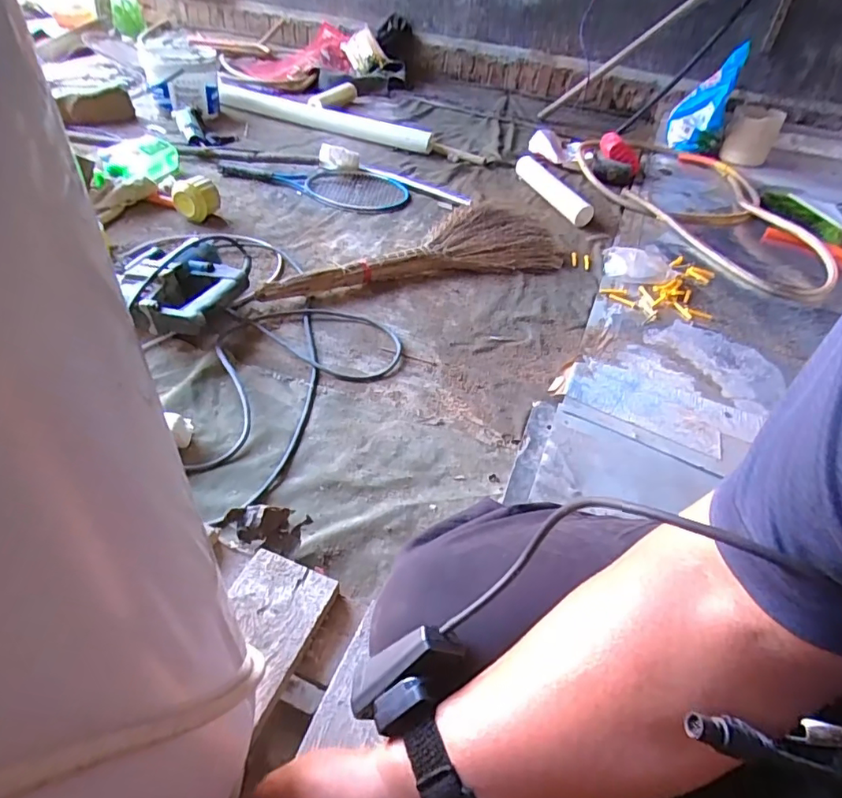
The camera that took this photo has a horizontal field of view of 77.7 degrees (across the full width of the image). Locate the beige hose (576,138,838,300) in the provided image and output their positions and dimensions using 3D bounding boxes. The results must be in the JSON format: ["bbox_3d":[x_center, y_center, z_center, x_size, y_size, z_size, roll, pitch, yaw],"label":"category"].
[{"bbox_3d":[0.843,-0.587,1.497,0.539,0.070,0.868,-18,48,-23],"label":"beige hose"}]

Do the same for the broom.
[{"bbox_3d":[-0.019,-0.340,1.163,0.689,0.063,0.235,-13,49,-19],"label":"broom"}]

